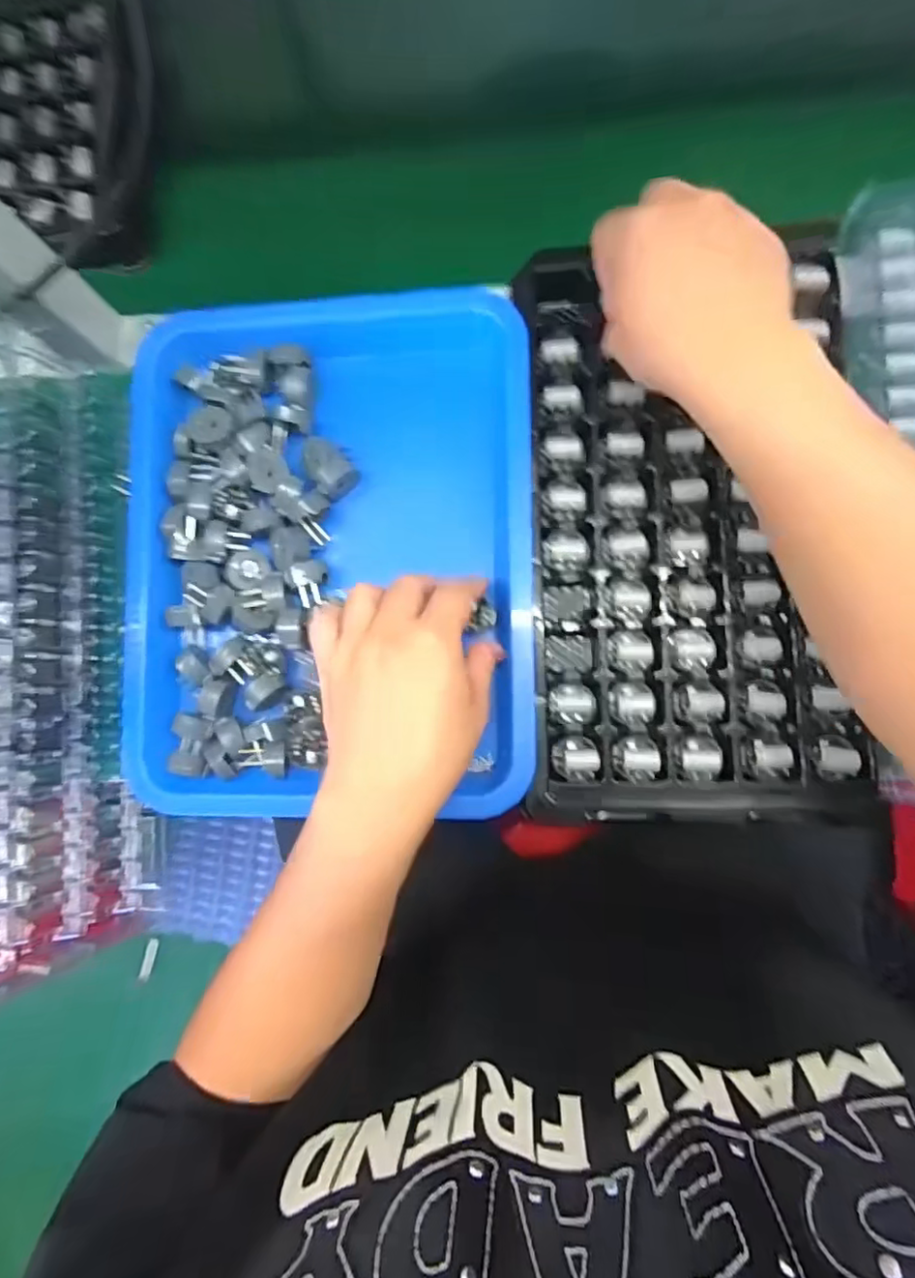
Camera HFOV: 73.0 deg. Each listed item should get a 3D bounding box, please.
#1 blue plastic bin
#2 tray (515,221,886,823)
[{"bbox_3d":[-0.082,-0.058,0.417,0.261,0.061,0.334,-2,84,6],"label":"blue plastic bin"},{"bbox_3d":[0.142,-0.067,0.388,0.187,0.034,0.352,-1,84,6],"label":"tray"}]

